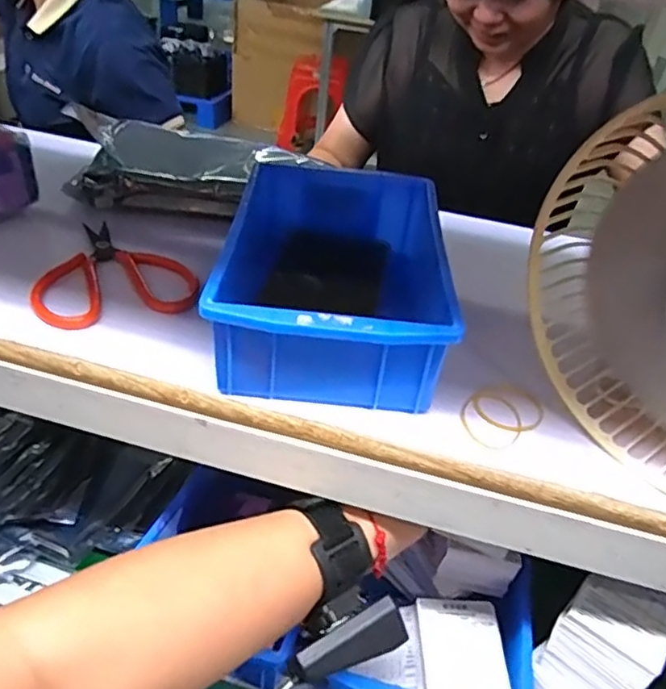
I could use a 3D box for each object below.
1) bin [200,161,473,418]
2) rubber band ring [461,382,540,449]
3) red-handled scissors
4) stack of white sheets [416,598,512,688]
[{"bbox_3d":[-0.005,-0.041,0.396,0.130,0.070,0.197,6,36,-2],"label":"bin"},{"bbox_3d":[0.095,0.038,0.354,0.056,0.004,0.039,-20,44,-33],"label":"rubber band ring"},{"bbox_3d":[-0.154,-0.050,0.432,0.108,0.018,0.112,-15,41,-27],"label":"red-handled scissors"},{"bbox_3d":[0.090,0.211,0.431,0.058,0.011,0.070,4,36,-4],"label":"stack of white sheets"}]

